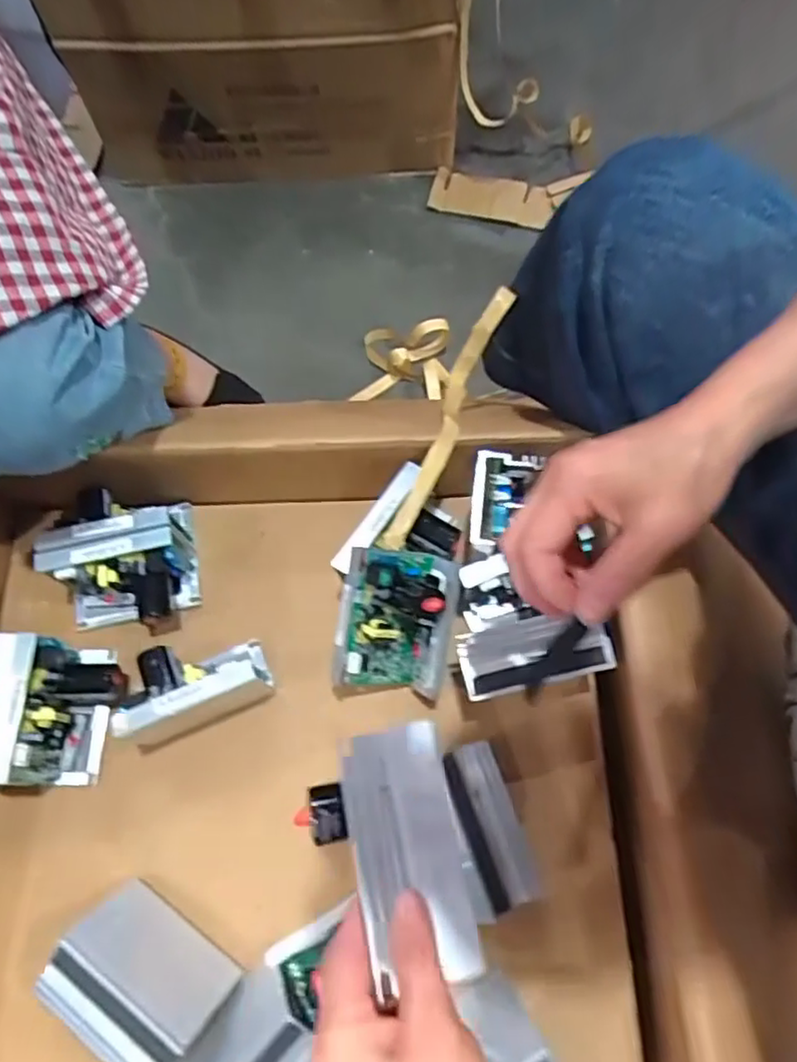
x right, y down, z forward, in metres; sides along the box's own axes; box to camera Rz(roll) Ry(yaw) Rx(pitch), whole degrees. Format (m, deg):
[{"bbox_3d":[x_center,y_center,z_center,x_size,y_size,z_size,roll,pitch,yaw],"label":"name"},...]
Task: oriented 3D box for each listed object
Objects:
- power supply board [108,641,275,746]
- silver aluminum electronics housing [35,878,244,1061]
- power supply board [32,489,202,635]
[{"bbox_3d":[-0.170,0.121,0.547,0.114,0.077,0.066,-21,68,-7],"label":"power supply board"},{"bbox_3d":[-0.182,0.316,0.464,0.111,0.053,0.079,30,69,16],"label":"silver aluminum electronics housing"},{"bbox_3d":[-0.242,0.020,0.579,0.113,0.074,0.124,-9,68,-2],"label":"power supply board"}]

